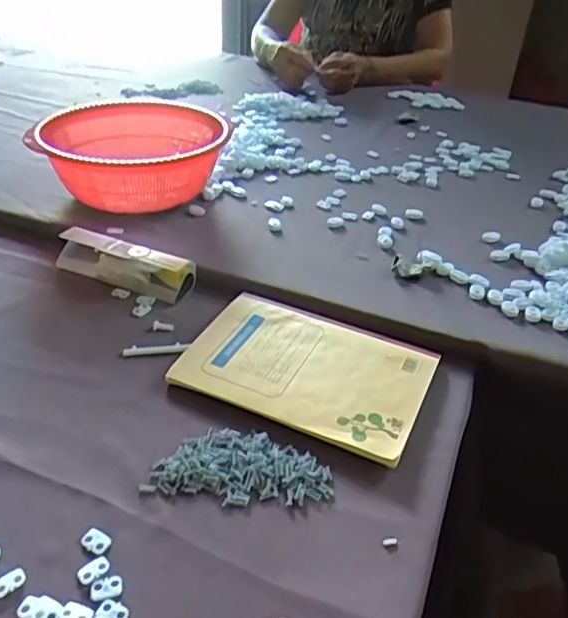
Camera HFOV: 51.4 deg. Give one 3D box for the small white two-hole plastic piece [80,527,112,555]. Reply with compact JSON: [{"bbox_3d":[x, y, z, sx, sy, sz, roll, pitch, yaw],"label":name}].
[{"bbox_3d":[-0.123,0.151,0.386,0.019,0.004,0.014,24,41,27],"label":"small white two-hole plastic piece"}]

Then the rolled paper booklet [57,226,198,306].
[{"bbox_3d":[-0.173,-0.051,0.632,0.159,0.038,0.039,16,38,18],"label":"rolled paper booklet"}]

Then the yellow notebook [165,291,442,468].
[{"bbox_3d":[0.022,0.049,0.521,0.201,0.015,0.146,17,38,19],"label":"yellow notebook"}]

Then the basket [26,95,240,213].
[{"bbox_3d":[-0.191,-0.183,0.743,0.227,0.092,0.205,2,36,0],"label":"basket"}]

